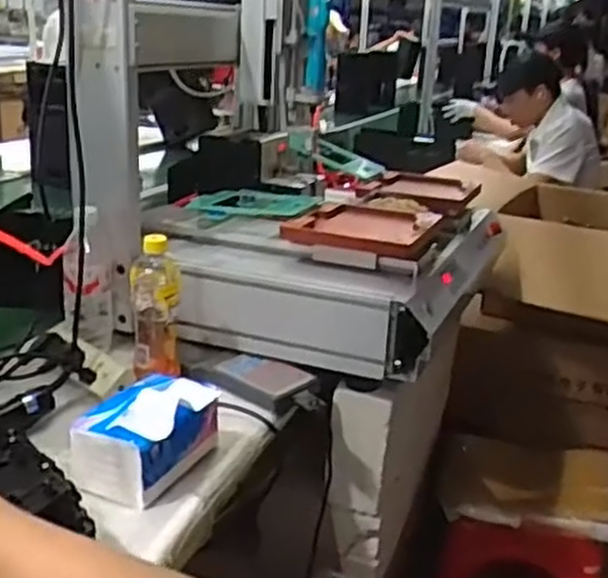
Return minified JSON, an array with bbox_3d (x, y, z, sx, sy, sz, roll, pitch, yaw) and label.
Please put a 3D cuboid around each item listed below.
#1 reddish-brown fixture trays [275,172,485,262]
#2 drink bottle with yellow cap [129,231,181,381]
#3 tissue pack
[{"bbox_3d":[0.157,-0.135,1.317,0.207,0.046,0.473,13,21,23],"label":"reddish-brown fixture trays"},{"bbox_3d":[-0.204,0.020,1.085,0.065,0.193,0.065,0,20,-13],"label":"drink bottle with yellow cap"},{"bbox_3d":[-0.182,0.165,0.910,0.108,0.094,0.162,14,21,26],"label":"tissue pack"}]

